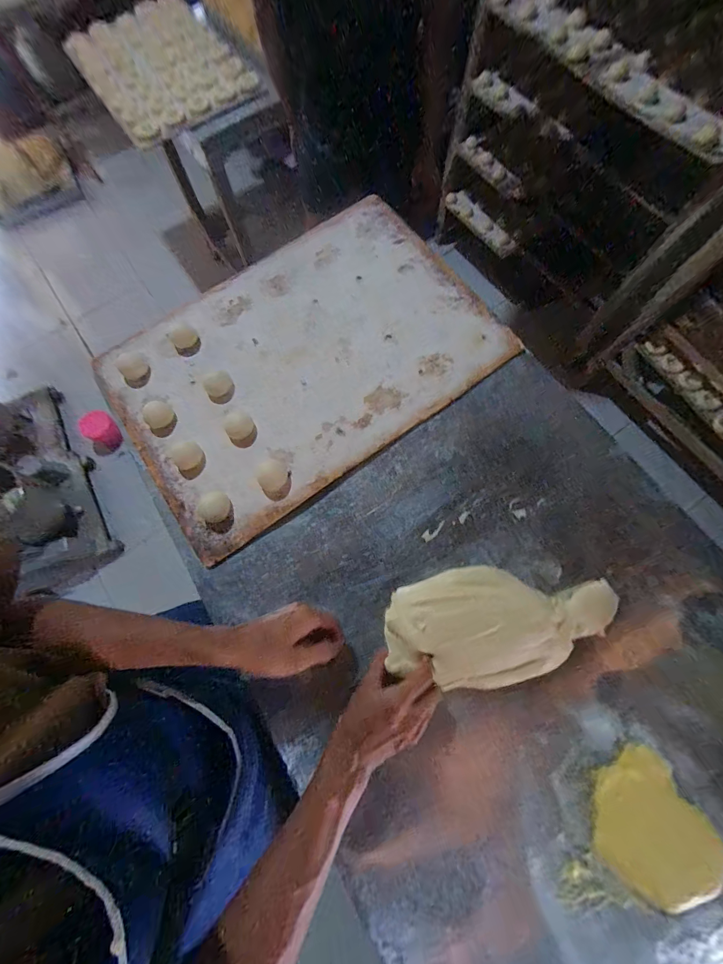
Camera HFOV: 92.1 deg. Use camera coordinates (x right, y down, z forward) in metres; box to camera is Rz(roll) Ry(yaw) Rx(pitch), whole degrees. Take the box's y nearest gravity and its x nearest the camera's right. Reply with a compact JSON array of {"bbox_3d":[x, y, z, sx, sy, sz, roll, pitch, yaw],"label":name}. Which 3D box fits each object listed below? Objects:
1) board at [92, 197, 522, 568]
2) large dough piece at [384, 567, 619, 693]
[{"bbox_3d":[-0.095,-0.206,0.566,0.585,0.014,0.392,-37,76,-8],"label":"board"},{"bbox_3d":[0.178,0.183,0.444,0.287,0.038,0.138,-4,74,-1],"label":"large dough piece"}]

